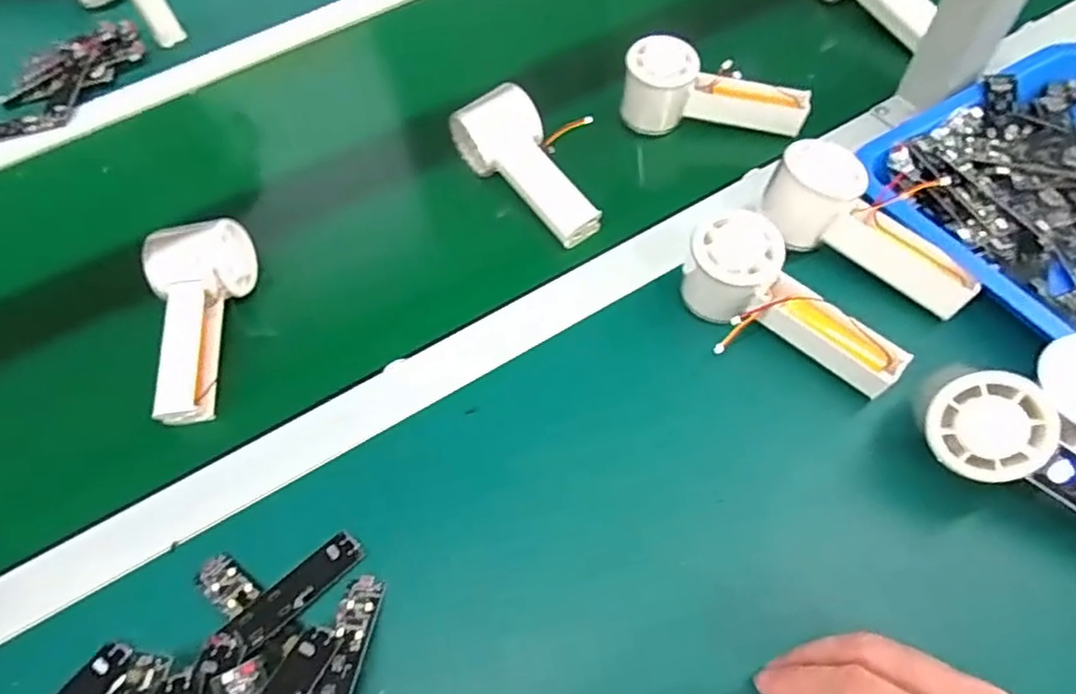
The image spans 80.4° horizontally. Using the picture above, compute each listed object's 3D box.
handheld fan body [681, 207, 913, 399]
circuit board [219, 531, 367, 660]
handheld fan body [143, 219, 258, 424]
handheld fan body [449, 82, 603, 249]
[{"bbox_3d":[0.161,-0.025,0.417,0.149,0.058,0.052,39,69,10],"label":"handheld fan body"},{"bbox_3d":[-0.140,0.139,0.368,0.026,0.006,0.078,30,56,31],"label":"circuit board"},{"bbox_3d":[-0.250,-0.019,0.463,0.060,0.054,0.152,-4,73,2],"label":"handheld fan body"},{"bbox_3d":[-0.005,-0.141,0.512,0.058,0.044,0.143,-34,76,-15],"label":"handheld fan body"}]

